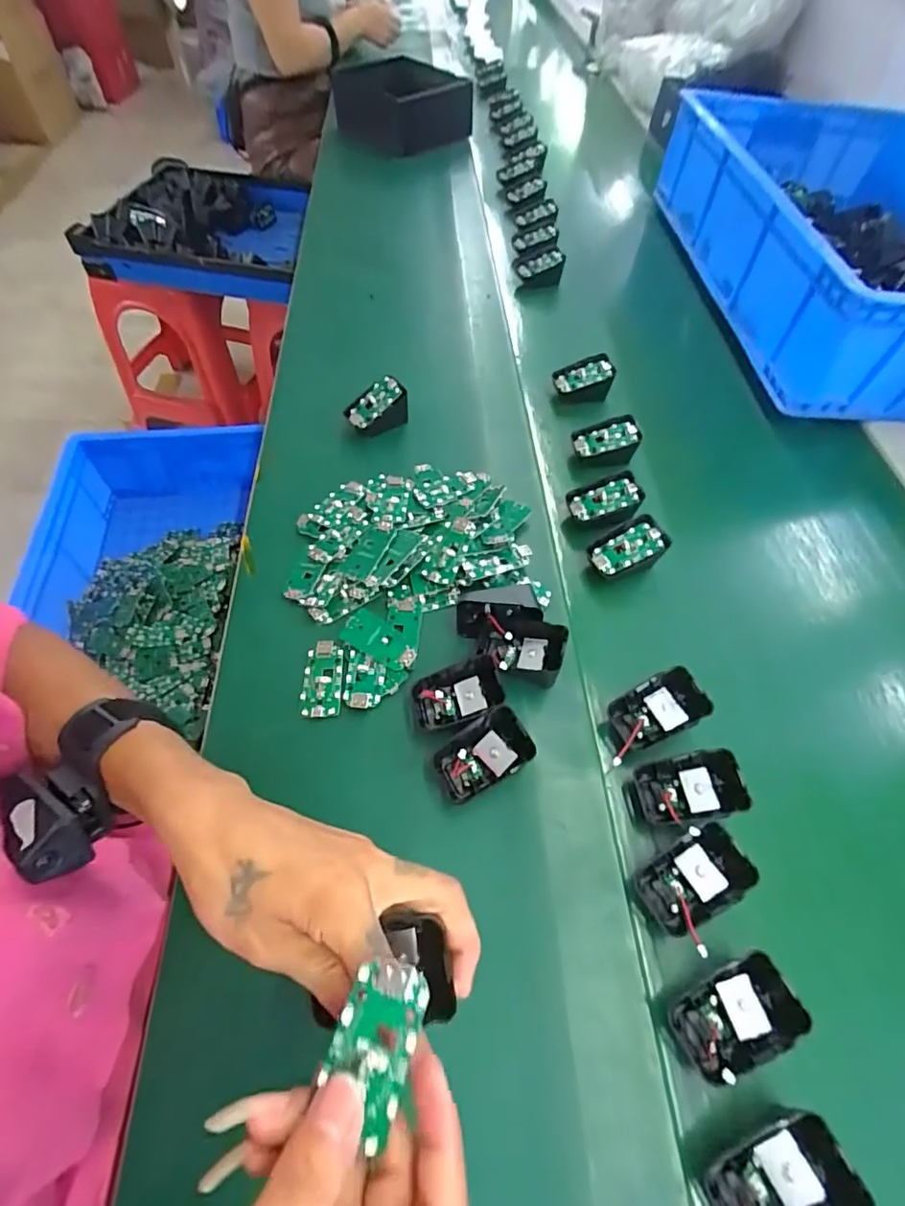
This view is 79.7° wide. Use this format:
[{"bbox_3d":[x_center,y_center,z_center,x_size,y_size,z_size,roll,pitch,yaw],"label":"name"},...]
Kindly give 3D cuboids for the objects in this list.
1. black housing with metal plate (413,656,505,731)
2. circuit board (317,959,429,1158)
[{"bbox_3d":[0.004,0.069,0.407,0.066,0.026,0.044,-27,69,0],"label":"black housing with metal plate"},{"bbox_3d":[-0.030,0.170,0.208,0.032,0.005,0.059,21,77,7],"label":"circuit board"}]

